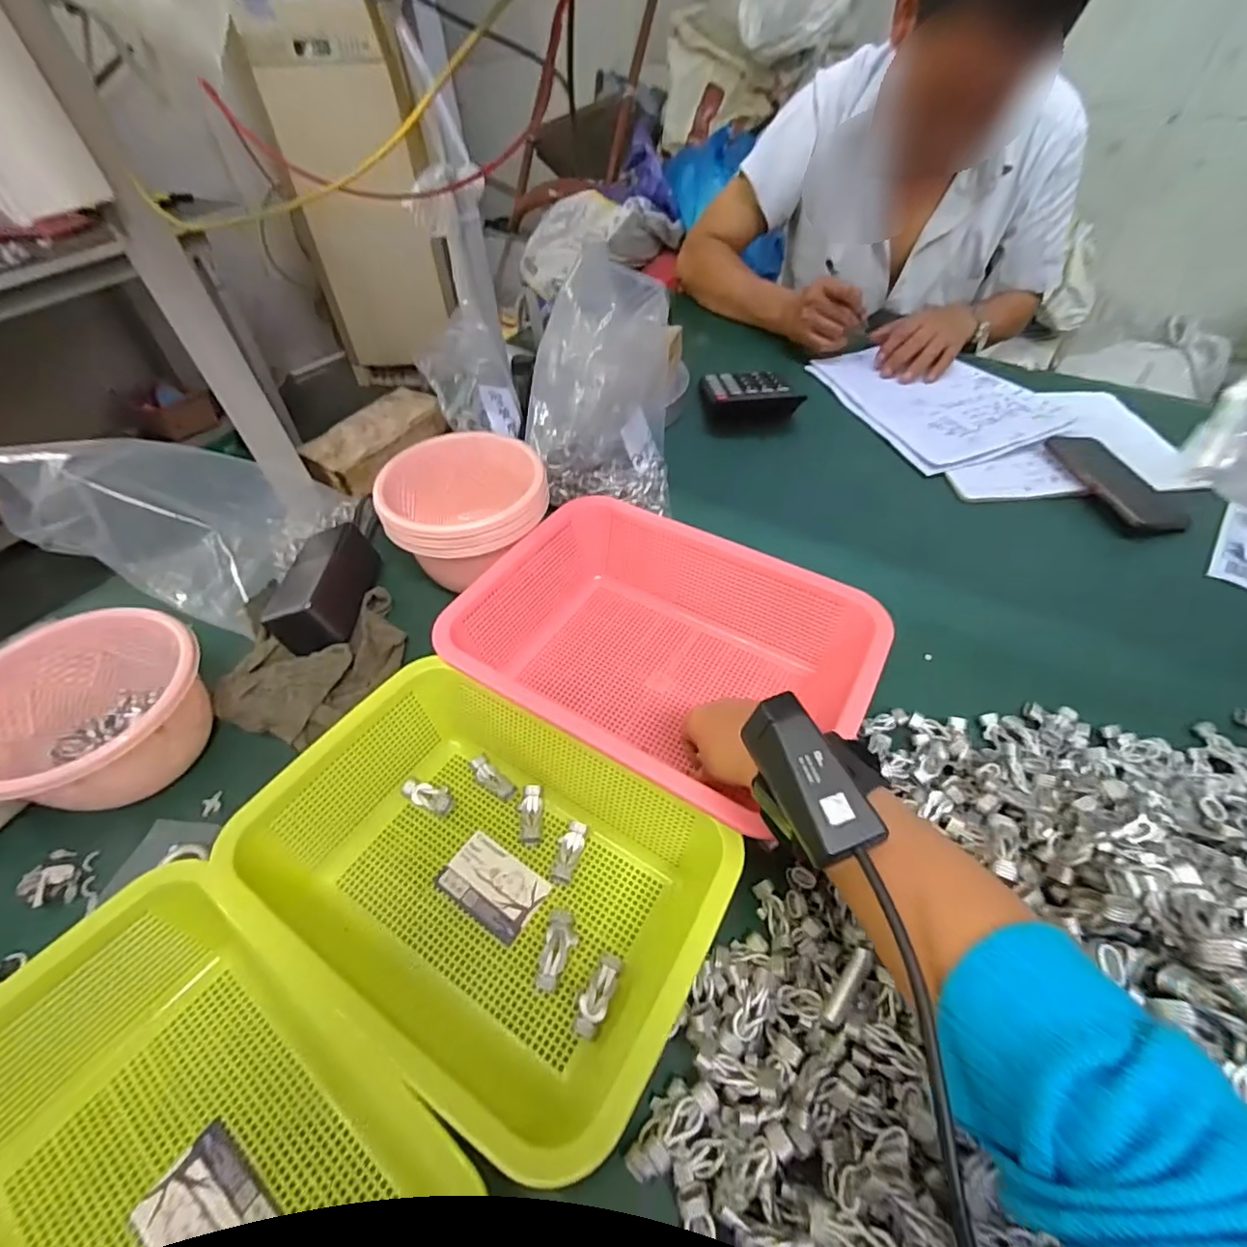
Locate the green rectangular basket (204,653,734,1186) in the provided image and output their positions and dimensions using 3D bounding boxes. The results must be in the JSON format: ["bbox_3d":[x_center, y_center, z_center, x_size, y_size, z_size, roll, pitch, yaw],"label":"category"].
[{"bbox_3d":[-0.079,0.146,0.350,0.263,0.083,0.192,26,55,23],"label":"green rectangular basket"}]

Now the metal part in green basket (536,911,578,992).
[{"bbox_3d":[-0.040,0.199,0.340,0.018,0.009,0.042,9,50,10],"label":"metal part in green basket"}]

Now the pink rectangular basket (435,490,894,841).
[{"bbox_3d":[0.031,0.023,0.456,0.298,0.088,0.218,25,56,19],"label":"pink rectangular basket"}]

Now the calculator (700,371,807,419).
[{"bbox_3d":[0.176,-0.319,0.769,0.132,0.023,0.103,3,50,5],"label":"calculator"}]

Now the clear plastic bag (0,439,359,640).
[{"bbox_3d":[-0.430,-0.124,0.531,0.245,0.166,0.191,6,50,8],"label":"clear plastic bag"}]

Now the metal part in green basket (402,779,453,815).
[{"bbox_3d":[-0.144,0.126,0.412,0.040,0.006,0.018,17,52,17],"label":"metal part in green basket"}]

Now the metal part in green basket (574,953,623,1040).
[{"bbox_3d":[-0.015,0.217,0.326,0.015,0.011,0.043,15,52,15],"label":"metal part in green basket"}]

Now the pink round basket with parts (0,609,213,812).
[{"bbox_3d":[-0.379,0.067,0.409,0.137,0.079,0.129,-1,49,1],"label":"pink round basket with parts"}]

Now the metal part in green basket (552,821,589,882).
[{"bbox_3d":[-0.038,0.157,0.384,0.017,0.007,0.039,10,51,11],"label":"metal part in green basket"}]

